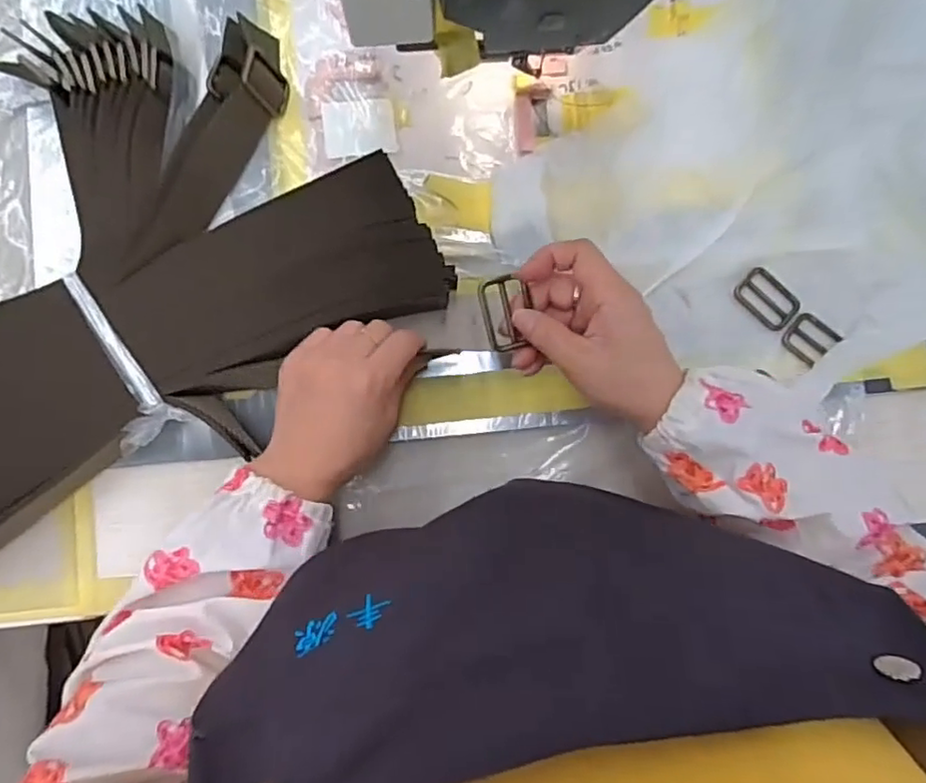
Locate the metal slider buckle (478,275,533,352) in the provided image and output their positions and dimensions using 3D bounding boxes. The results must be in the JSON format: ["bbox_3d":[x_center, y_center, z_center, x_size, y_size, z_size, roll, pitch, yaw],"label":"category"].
[{"bbox_3d":[0.026,-0.045,0.353,0.026,0.009,0.043,-15,101,-7],"label":"metal slider buckle"}]

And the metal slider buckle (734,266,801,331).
[{"bbox_3d":[0.215,-0.066,0.430,0.045,0.005,0.028,44,86,2],"label":"metal slider buckle"}]

